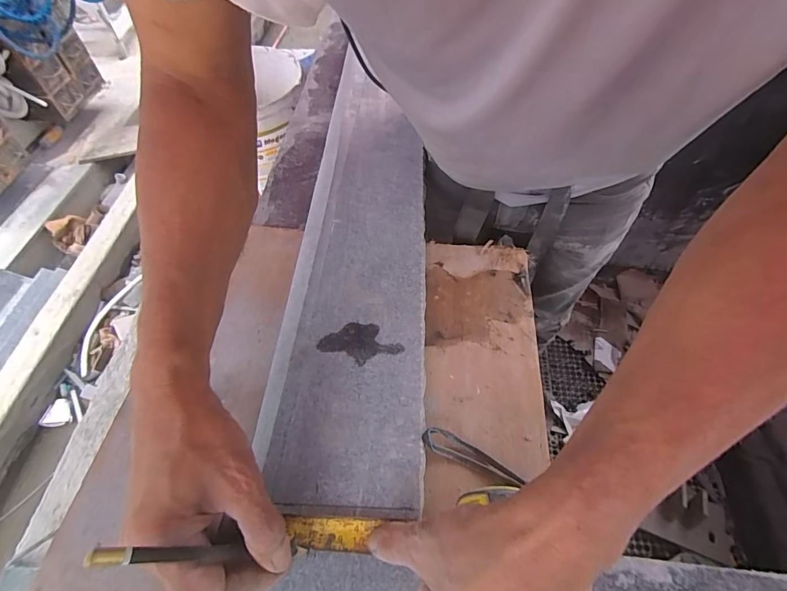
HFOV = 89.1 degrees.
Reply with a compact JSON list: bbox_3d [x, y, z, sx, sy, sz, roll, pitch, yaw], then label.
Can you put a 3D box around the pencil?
[{"bbox_3d":[-0.102,0.149,0.232,0.006,0.141,0.008,-21,53,22],"label":"pencil"}]

